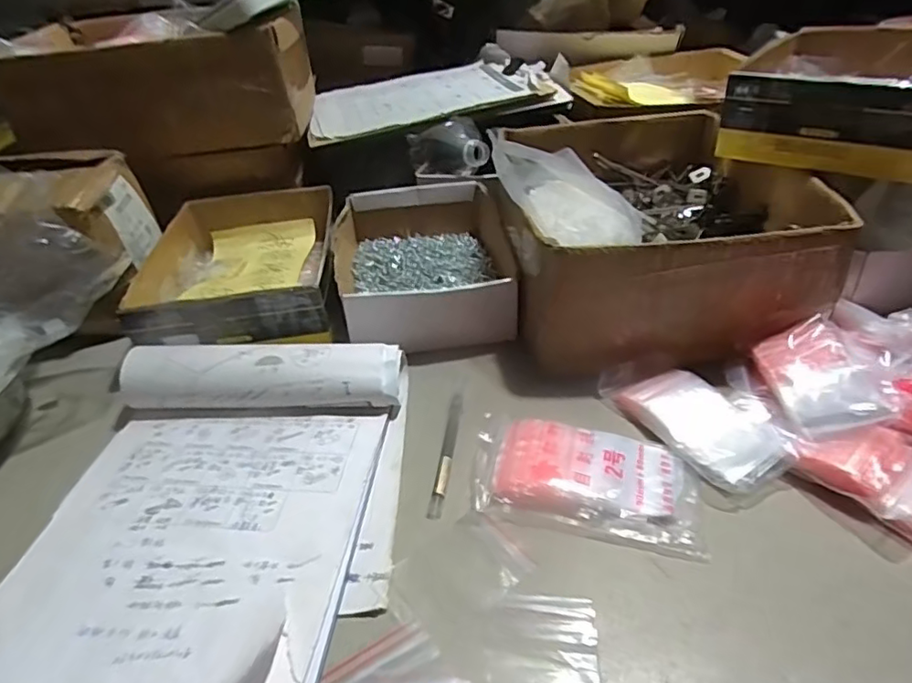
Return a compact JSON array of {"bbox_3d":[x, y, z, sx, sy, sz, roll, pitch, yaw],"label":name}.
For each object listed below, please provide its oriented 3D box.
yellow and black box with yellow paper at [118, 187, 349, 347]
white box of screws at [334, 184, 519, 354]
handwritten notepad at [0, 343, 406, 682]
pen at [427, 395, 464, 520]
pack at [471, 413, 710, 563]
[{"bbox_3d":[-0.220,-0.085,0.613,0.184,0.057,0.262,-9,38,-6],"label":"yellow and black box with yellow paper"},{"bbox_3d":[-0.038,-0.089,0.621,0.165,0.063,0.248,-6,38,-2],"label":"white box of screws"},{"bbox_3d":[-0.163,0.115,0.363,0.233,0.040,0.311,0,38,6],"label":"handwritten notepad"},{"bbox_3d":[-0.005,0.079,0.431,0.010,0.006,0.120,3,39,9],"label":"pen"},{"bbox_3d":[0.087,0.089,0.396,0.150,0.017,0.085,8,40,15],"label":"pack"}]

